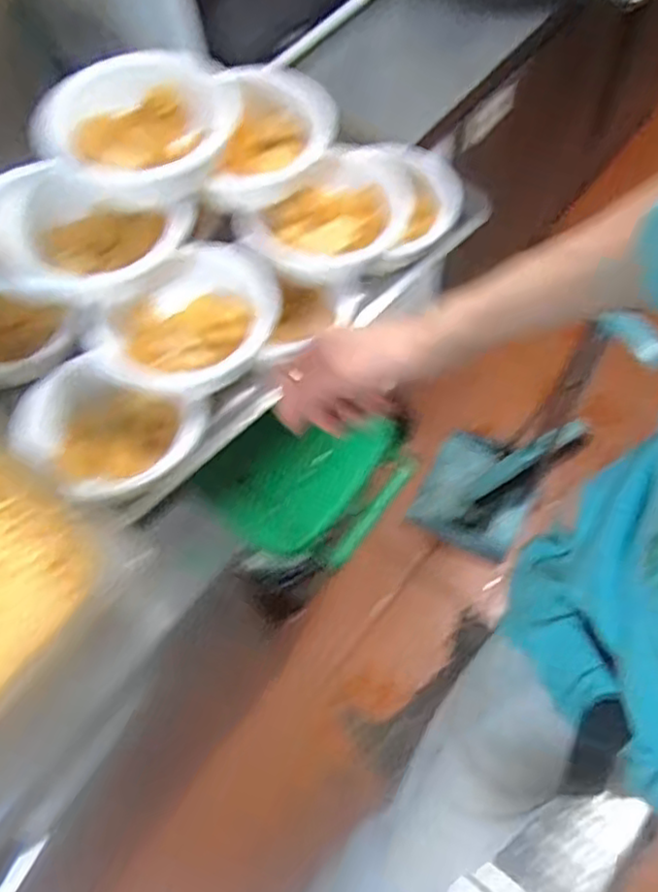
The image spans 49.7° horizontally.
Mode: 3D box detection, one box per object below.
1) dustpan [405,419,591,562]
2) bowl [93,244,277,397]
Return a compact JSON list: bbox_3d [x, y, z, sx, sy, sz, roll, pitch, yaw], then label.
[{"bbox_3d":[0.325,0.065,1.435,0.248,0.219,0.246,25,67,15],"label":"dustpan"},{"bbox_3d":[-0.138,-0.121,0.697,0.184,0.049,0.145,-23,64,-8],"label":"bowl"}]

